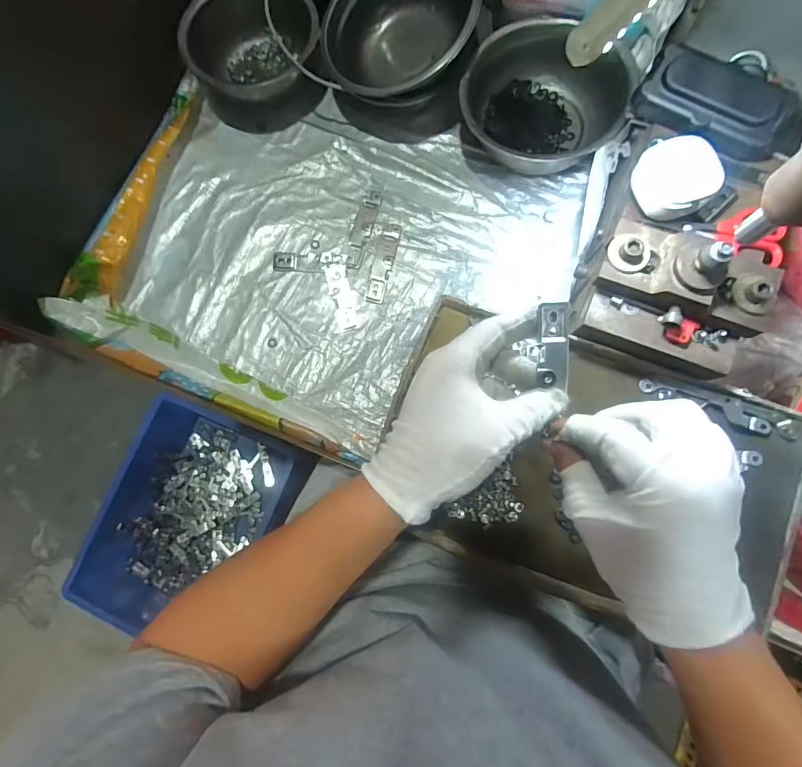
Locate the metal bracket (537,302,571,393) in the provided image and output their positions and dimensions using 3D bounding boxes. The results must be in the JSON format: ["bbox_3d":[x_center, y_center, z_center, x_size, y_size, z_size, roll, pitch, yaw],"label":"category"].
[{"bbox_3d":[0.098,-0.024,0.276,0.020,0.008,0.053,0,96,4],"label":"metal bracket"}]

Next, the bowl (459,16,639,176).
[{"bbox_3d":[0.143,-0.290,0.450,0.151,0.057,0.134,17,83,6],"label":"bowl"}]

